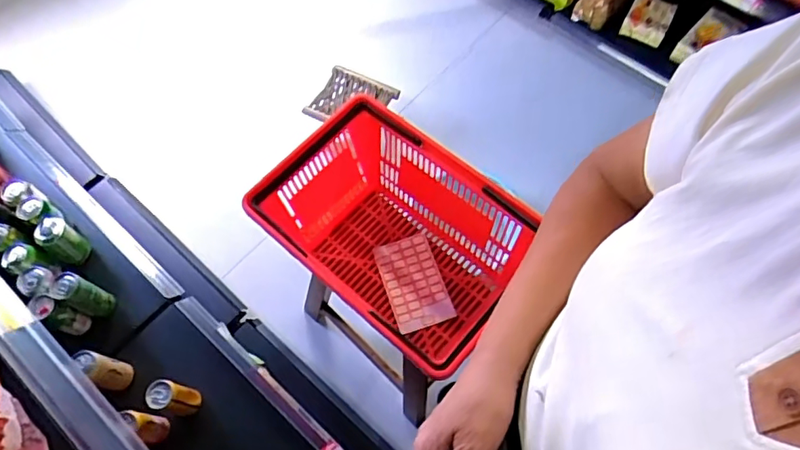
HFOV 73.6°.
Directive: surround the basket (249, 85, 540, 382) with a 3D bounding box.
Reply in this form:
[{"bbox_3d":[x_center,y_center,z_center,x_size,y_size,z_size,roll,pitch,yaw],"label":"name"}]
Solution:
[{"bbox_3d":[-0.004,0.039,1.032,0.450,0.256,0.316,39,72,18],"label":"basket"}]

